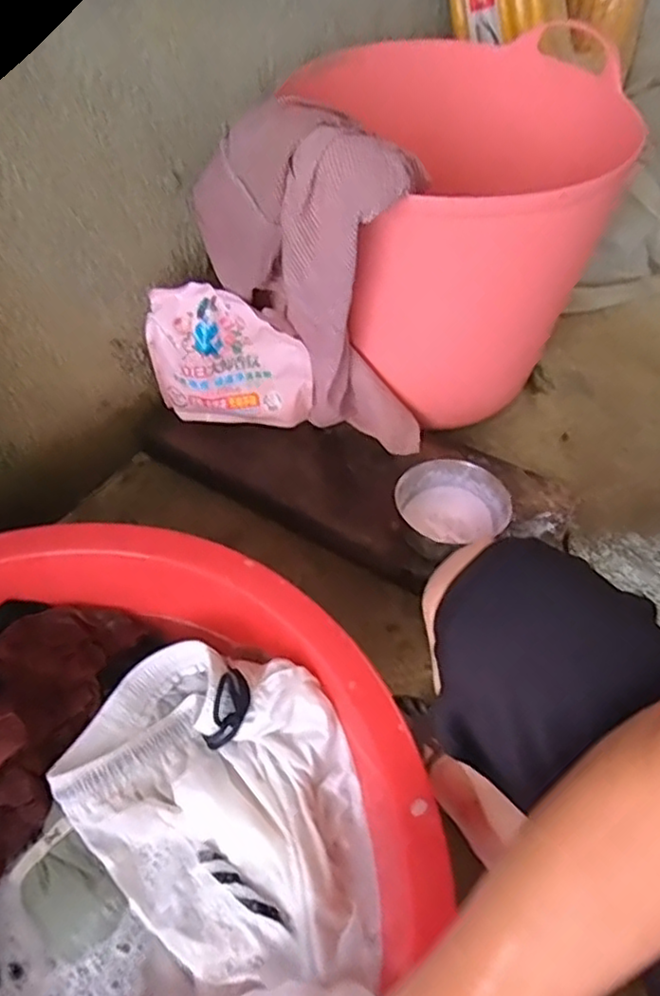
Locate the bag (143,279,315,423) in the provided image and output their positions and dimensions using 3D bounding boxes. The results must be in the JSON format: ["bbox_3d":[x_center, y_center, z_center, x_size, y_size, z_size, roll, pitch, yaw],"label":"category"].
[{"bbox_3d":[-0.136,-0.180,0.866,0.218,0.184,0.054,3,51,4],"label":"bag"}]

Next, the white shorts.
[{"bbox_3d":[-0.087,0.263,0.575,0.325,0.076,0.228,36,60,26],"label":"white shorts"}]

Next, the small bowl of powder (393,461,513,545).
[{"bbox_3d":[0.151,0.008,0.825,0.130,0.048,0.107,-14,52,-10],"label":"small bowl of powder"}]

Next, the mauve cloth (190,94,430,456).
[{"bbox_3d":[-0.013,-0.244,0.788,0.274,0.383,0.117,12,52,11],"label":"mauve cloth"}]

